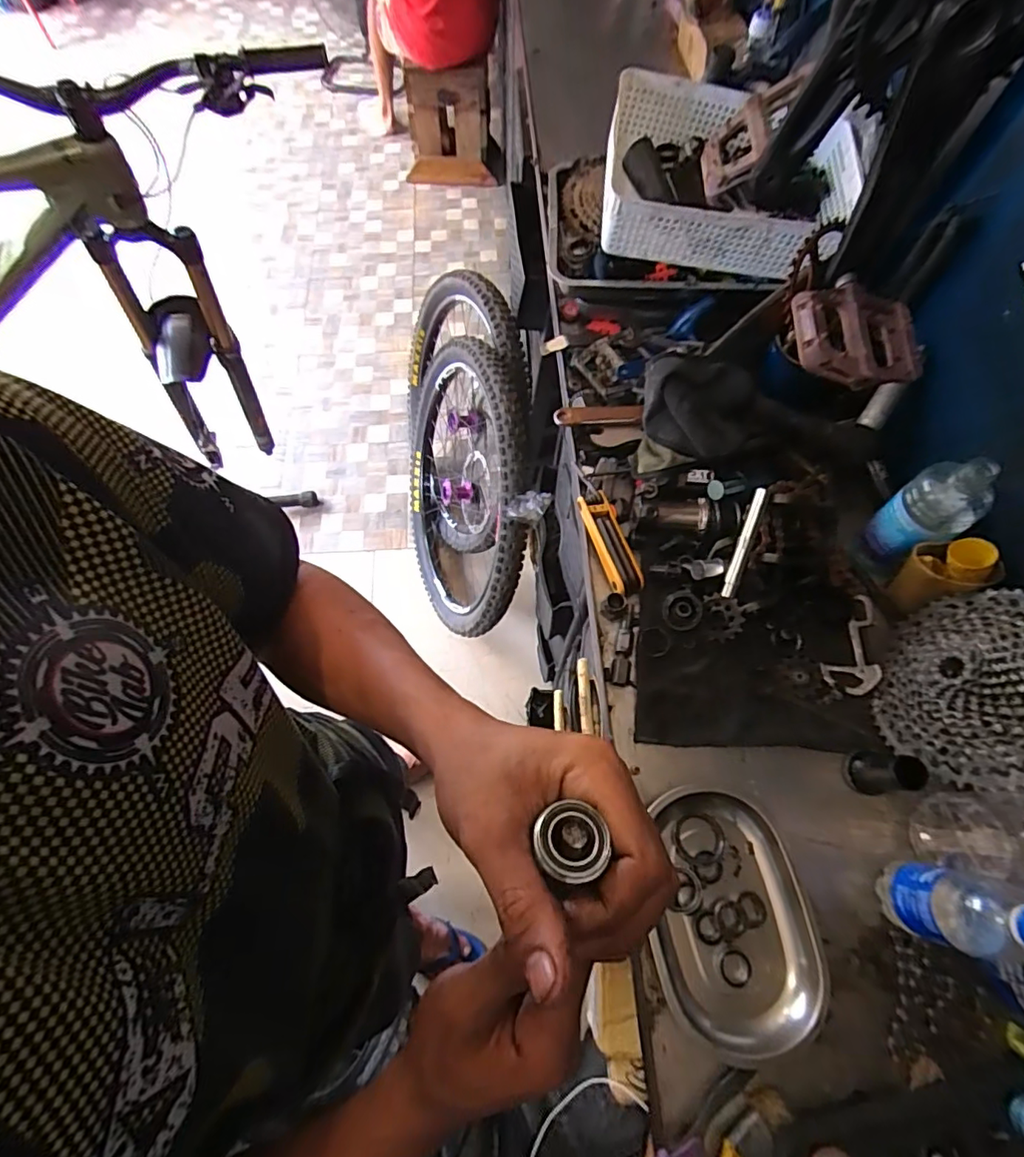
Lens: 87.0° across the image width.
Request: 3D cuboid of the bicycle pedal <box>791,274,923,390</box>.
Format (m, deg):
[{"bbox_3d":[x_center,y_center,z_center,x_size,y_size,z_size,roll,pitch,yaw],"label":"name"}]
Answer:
[{"bbox_3d":[0.301,-0.215,0.470,0.111,0.025,0.105,2,67,1],"label":"bicycle pedal"}]

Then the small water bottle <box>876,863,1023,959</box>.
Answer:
[{"bbox_3d":[0.384,0.281,0.449,0.067,0.157,0.057,19,68,8],"label":"small water bottle"}]

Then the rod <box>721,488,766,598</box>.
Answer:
[{"bbox_3d":[0.262,-0.040,0.614,0.012,0.009,0.127,19,94,8],"label":"rod"}]

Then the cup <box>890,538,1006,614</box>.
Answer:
[{"bbox_3d":[0.471,-0.006,0.596,0.064,0.087,0.061,0,67,0],"label":"cup"}]

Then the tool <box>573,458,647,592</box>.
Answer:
[{"bbox_3d":[0.112,-0.067,0.660,0.040,0.023,0.176,-17,68,-8],"label":"tool"}]

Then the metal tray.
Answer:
[{"bbox_3d":[0.206,0.316,0.508,0.144,0.032,0.218,-8,67,-4],"label":"metal tray"}]

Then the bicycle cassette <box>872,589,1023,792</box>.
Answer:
[{"bbox_3d":[0.439,0.096,0.514,0.050,0.184,0.194,25,79,-22],"label":"bicycle cassette"}]

